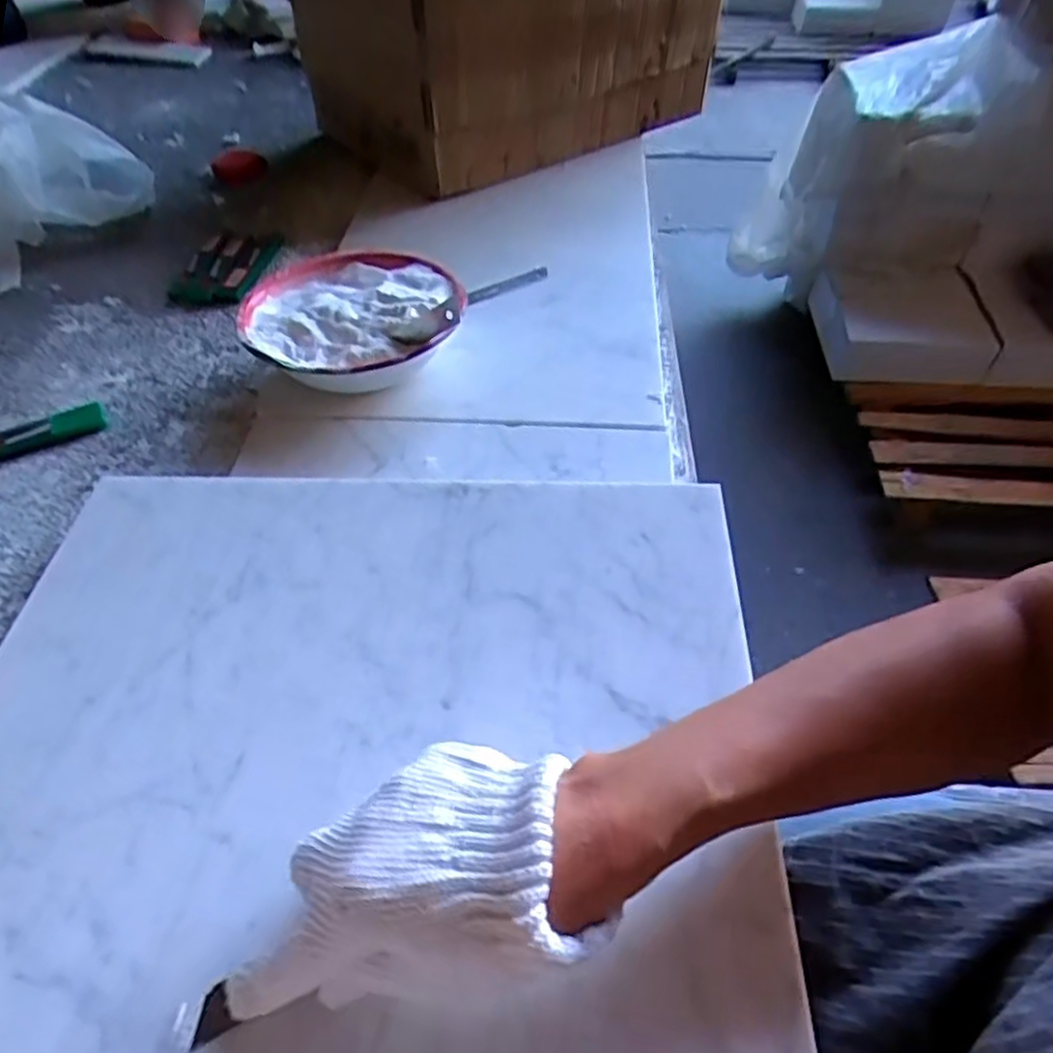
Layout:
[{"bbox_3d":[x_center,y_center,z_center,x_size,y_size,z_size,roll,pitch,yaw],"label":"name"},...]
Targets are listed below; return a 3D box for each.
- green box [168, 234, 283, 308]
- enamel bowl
[{"bbox_3d":[-0.286,-0.250,0.701,0.083,0.016,0.124,4,51,4],"label":"green box"},{"bbox_3d":[-0.131,-0.158,0.566,0.160,0.064,0.175,0,51,0],"label":"enamel bowl"}]

